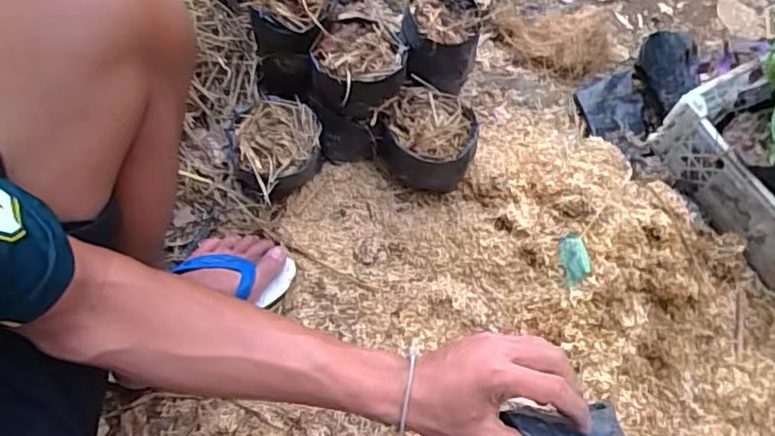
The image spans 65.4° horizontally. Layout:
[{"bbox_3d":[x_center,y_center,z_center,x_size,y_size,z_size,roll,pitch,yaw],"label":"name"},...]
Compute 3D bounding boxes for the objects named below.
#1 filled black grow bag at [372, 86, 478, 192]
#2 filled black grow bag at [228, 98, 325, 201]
[{"bbox_3d":[0.049,-0.099,0.810,0.130,0.120,0.097,12,65,2],"label":"filled black grow bag"},{"bbox_3d":[-0.144,-0.084,0.785,0.119,0.094,0.117,41,69,14],"label":"filled black grow bag"}]

